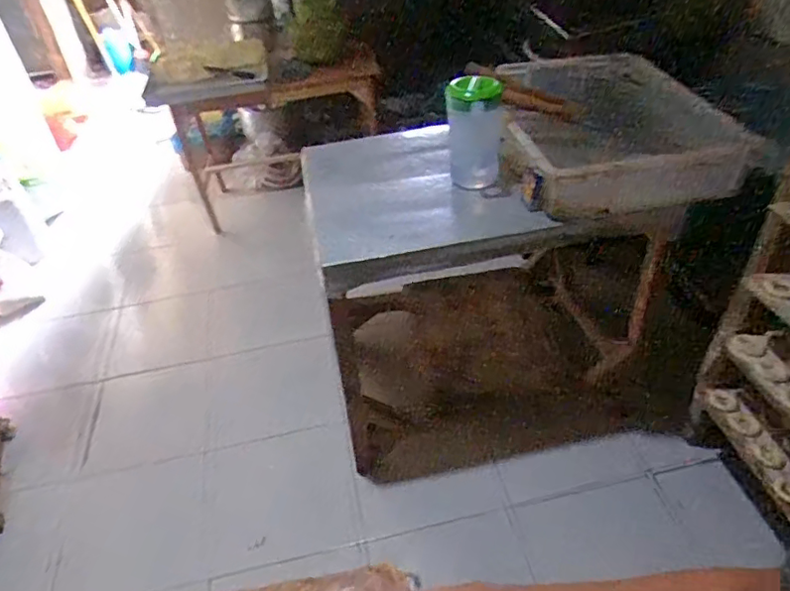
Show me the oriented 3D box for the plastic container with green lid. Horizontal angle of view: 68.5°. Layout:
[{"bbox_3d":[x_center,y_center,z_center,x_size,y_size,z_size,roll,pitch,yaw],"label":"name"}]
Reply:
[{"bbox_3d":[0.189,-0.384,1.384,0.130,0.245,0.118,1,40,8],"label":"plastic container with green lid"}]

